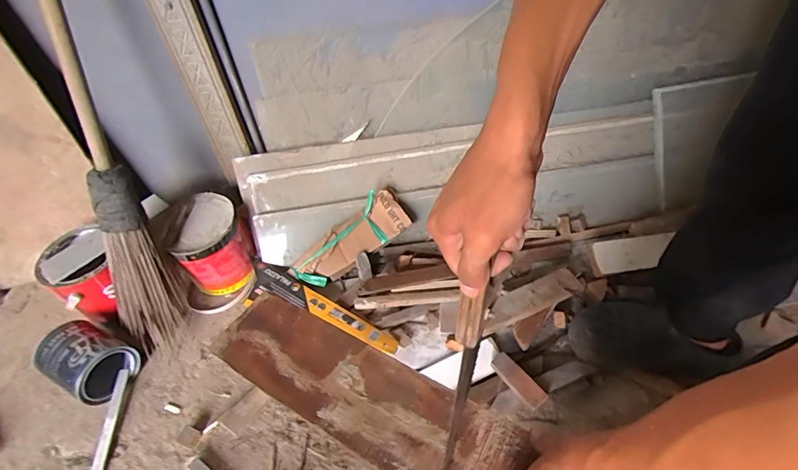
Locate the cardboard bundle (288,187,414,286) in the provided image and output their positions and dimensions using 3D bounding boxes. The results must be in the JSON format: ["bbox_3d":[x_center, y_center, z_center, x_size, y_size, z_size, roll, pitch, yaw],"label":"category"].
[{"bbox_3d":[-0.099,0.012,0.873,0.256,0.029,0.092,-36,86,2],"label":"cardboard bundle"}]

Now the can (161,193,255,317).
[{"bbox_3d":[-0.386,0.040,0.881,0.162,0.170,0.171,-29,53,-19],"label":"can"}]

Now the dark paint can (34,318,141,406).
[{"bbox_3d":[-0.560,0.227,0.765,0.116,0.108,0.106,17,53,19],"label":"dark paint can"}]

